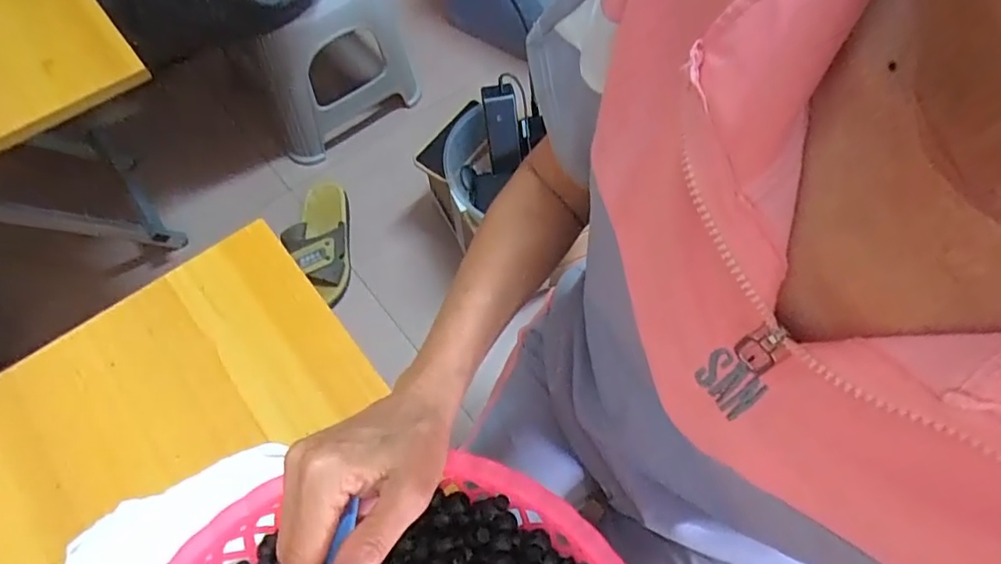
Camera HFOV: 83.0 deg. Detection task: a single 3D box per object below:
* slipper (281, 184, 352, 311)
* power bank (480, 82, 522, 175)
[{"bbox_3d":[-0.329,-0.067,1.019,0.109,0.075,0.231,-7,65,-5],"label":"slipper"},{"bbox_3d":[0.001,-0.239,0.890,0.051,0.142,0.027,-15,51,-5],"label":"power bank"}]

